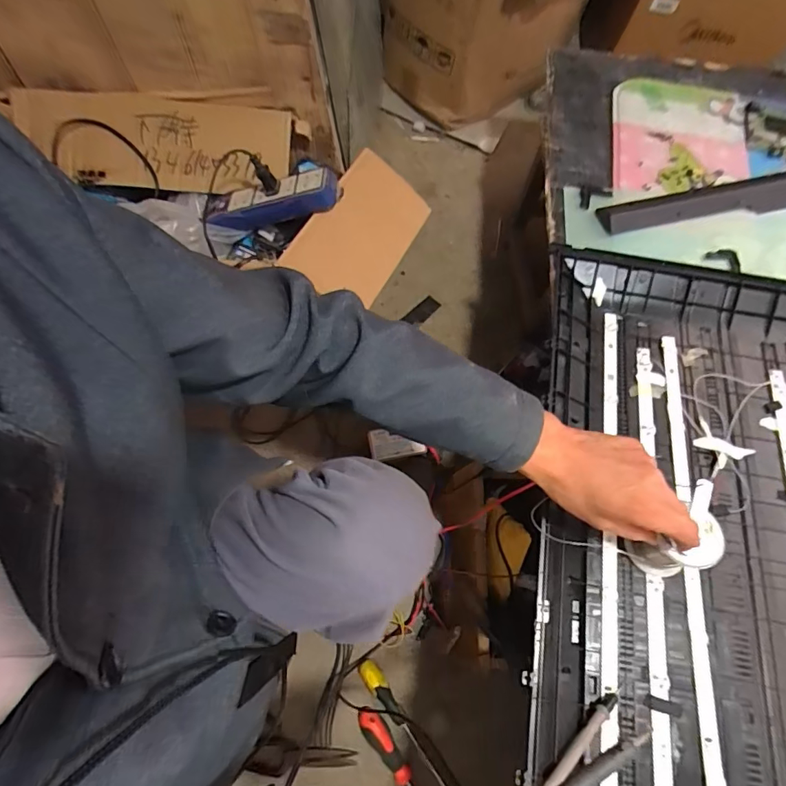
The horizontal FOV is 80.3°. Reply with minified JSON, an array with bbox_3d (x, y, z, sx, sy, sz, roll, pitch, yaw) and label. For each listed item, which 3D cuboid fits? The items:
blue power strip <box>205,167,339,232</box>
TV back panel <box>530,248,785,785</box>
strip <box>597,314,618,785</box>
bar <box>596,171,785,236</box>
[{"bbox_3d":[-0.169,-0.263,0.644,0.191,0.035,0.060,-8,68,13],"label":"blue power strip"},{"bbox_3d":[0.358,0.175,0.475,0.425,0.049,0.726,12,68,2],"label":"TV back panel"},{"bbox_3d":[0.230,0.158,0.491,0.019,0.014,0.575,11,68,2],"label":"strip"},{"bbox_3d":[0.482,-0.283,0.677,0.373,0.015,0.057,-11,69,-7],"label":"bar"}]

